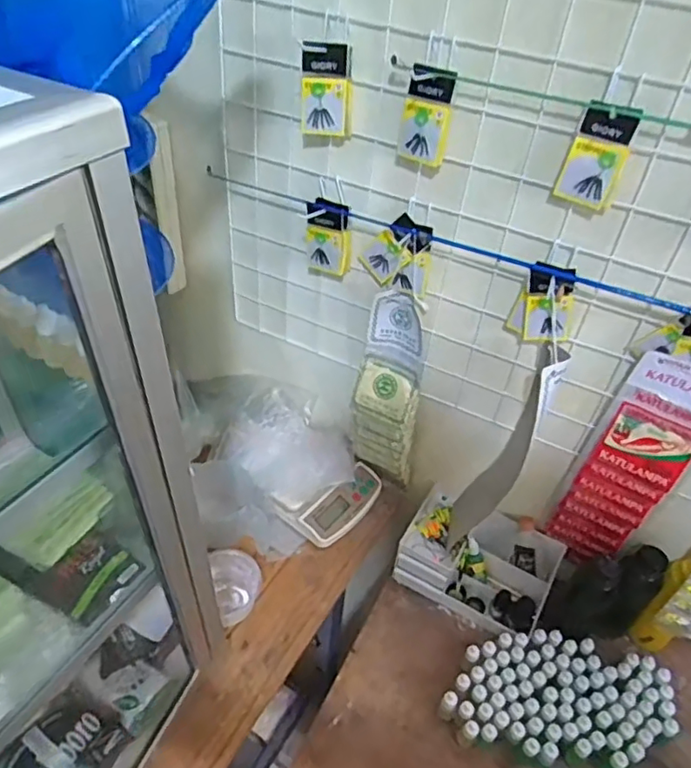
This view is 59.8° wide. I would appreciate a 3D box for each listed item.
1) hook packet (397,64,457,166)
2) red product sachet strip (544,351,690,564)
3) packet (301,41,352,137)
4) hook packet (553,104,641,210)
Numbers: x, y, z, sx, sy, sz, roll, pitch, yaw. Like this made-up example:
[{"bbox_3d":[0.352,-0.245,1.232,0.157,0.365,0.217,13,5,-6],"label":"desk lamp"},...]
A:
[{"bbox_3d":[0.085,-0.288,0.648,0.056,0.094,0.013,21,32,23],"label":"hook packet"},{"bbox_3d":[0.370,0.119,0.789,0.121,0.373,0.034,30,47,24],"label":"red product sachet strip"},{"bbox_3d":[-0.021,-0.334,0.681,0.054,0.094,0.028,7,42,1],"label":"packet"},{"bbox_3d":[0.250,-0.224,0.599,0.053,0.092,0.019,32,45,20],"label":"hook packet"}]

